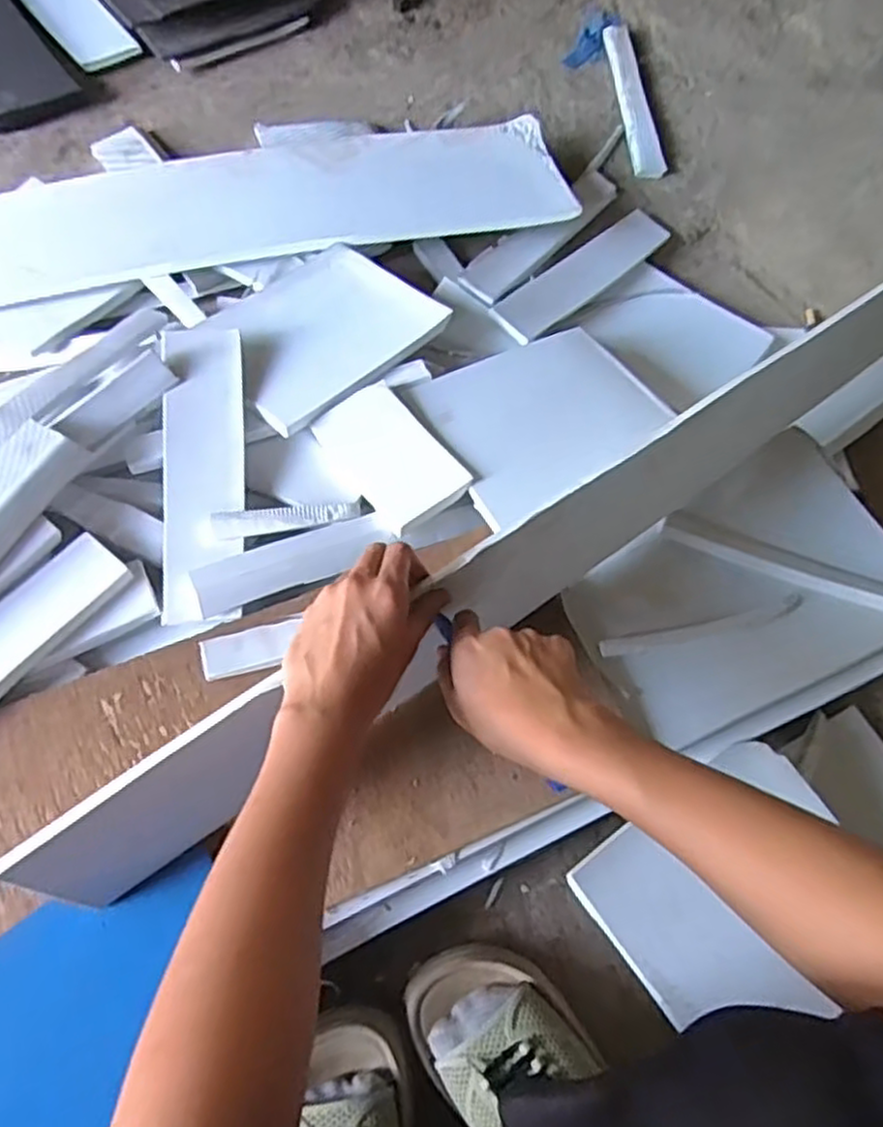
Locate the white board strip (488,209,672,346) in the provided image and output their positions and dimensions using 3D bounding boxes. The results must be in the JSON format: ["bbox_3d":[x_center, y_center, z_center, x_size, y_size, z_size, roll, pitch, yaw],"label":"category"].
[{"bbox_3d":[0.162,-0.327,0.836,0.057,0.008,0.278,45,64,9],"label":"white board strip"}]

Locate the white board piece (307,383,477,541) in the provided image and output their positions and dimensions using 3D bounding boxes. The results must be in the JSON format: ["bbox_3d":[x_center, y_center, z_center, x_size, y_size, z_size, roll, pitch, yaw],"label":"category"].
[{"bbox_3d":[-0.047,-0.099,0.659,0.081,0.019,0.144,-33,72,-15],"label":"white board piece"}]

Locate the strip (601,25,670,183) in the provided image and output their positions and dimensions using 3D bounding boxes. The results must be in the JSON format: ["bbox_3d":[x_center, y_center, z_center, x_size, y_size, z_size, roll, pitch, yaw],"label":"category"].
[{"bbox_3d":[0.254,-0.630,0.994,0.042,0.020,0.293,-4,67,-4],"label":"strip"}]

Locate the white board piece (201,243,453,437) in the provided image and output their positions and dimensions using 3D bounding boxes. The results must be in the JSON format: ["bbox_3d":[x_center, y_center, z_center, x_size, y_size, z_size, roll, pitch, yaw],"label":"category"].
[{"bbox_3d":[-0.125,-0.233,0.732,0.202,0.019,0.180,-39,65,-18],"label":"white board piece"}]

